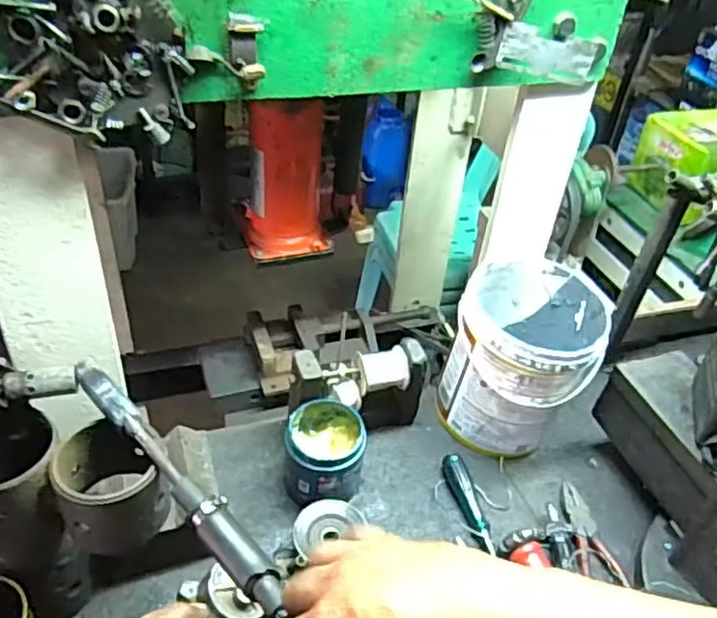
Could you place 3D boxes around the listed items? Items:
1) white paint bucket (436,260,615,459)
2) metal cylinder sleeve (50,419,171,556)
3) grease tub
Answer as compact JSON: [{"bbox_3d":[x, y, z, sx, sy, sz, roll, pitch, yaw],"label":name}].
[{"bbox_3d":[0.212,0.064,0.864,0.168,0.185,0.180,3,40,-3],"label":"white paint bucket"},{"bbox_3d":[-0.218,0.153,0.571,0.073,0.077,0.087,-26,49,-33],"label":"metal cylinder sleeve"},{"bbox_3d":[-0.040,0.174,0.786,0.094,0.090,0.101,4,40,-2],"label":"grease tub"}]

